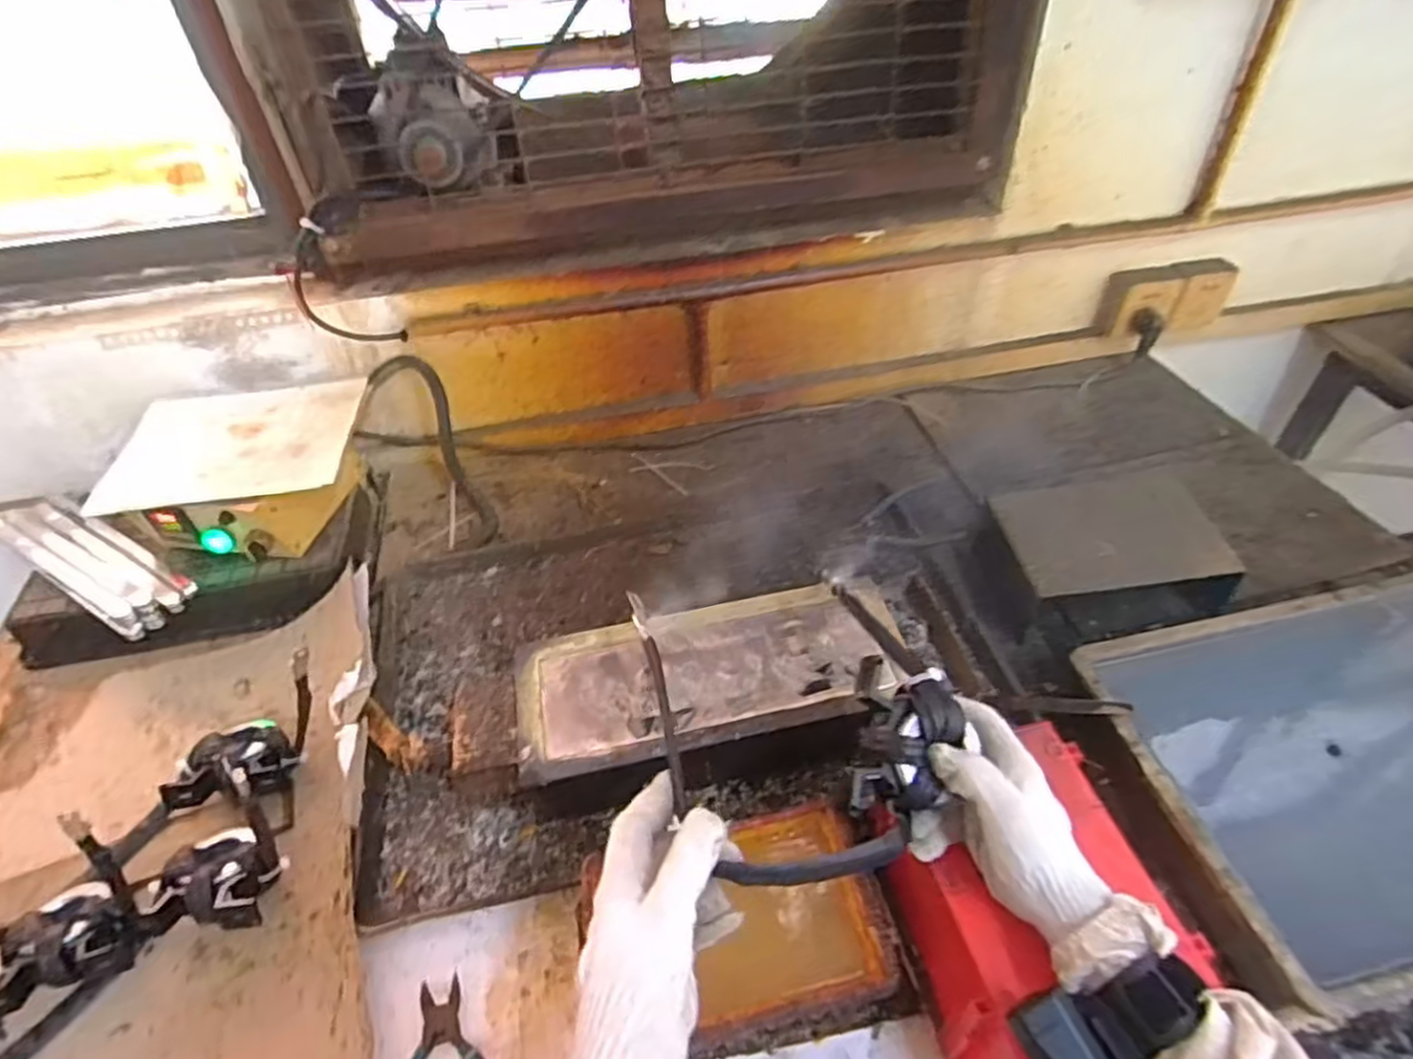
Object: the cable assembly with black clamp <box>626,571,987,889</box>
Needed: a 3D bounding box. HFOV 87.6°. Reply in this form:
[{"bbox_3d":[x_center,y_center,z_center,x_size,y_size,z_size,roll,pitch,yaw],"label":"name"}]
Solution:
[{"bbox_3d":[0.058,0.110,0.507,0.185,0.054,0.240,-14,46,-10],"label":"cable assembly with black clamp"}]

